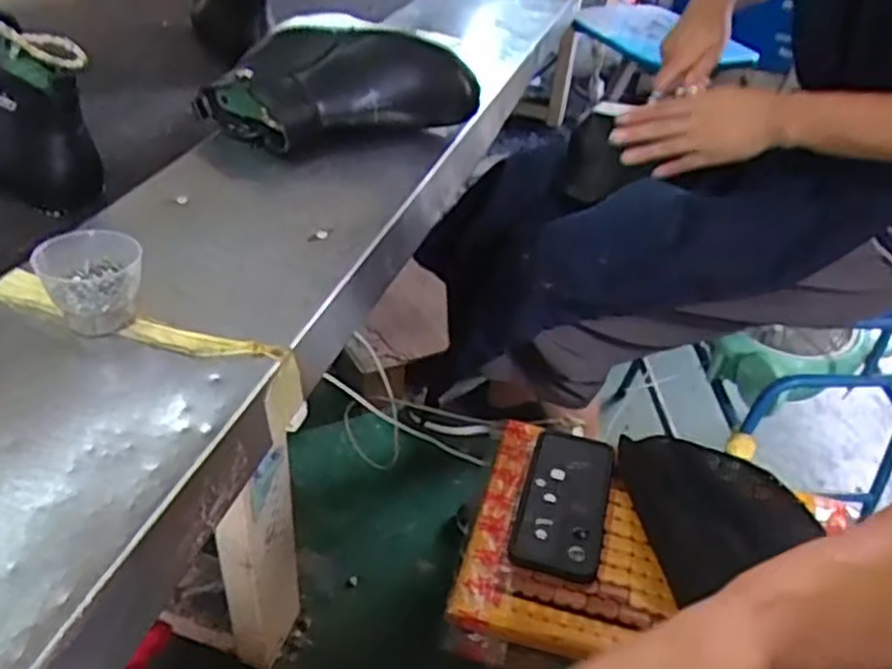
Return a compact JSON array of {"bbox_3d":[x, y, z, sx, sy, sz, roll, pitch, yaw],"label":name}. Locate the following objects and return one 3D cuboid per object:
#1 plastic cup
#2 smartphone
[{"bbox_3d":[-0.235,-0.033,0.505,0.065,0.055,0.057,-14,44,-22],"label":"plastic cup"},{"bbox_3d":[0.115,0.158,0.726,0.081,0.012,0.171,15,40,9],"label":"smartphone"}]

